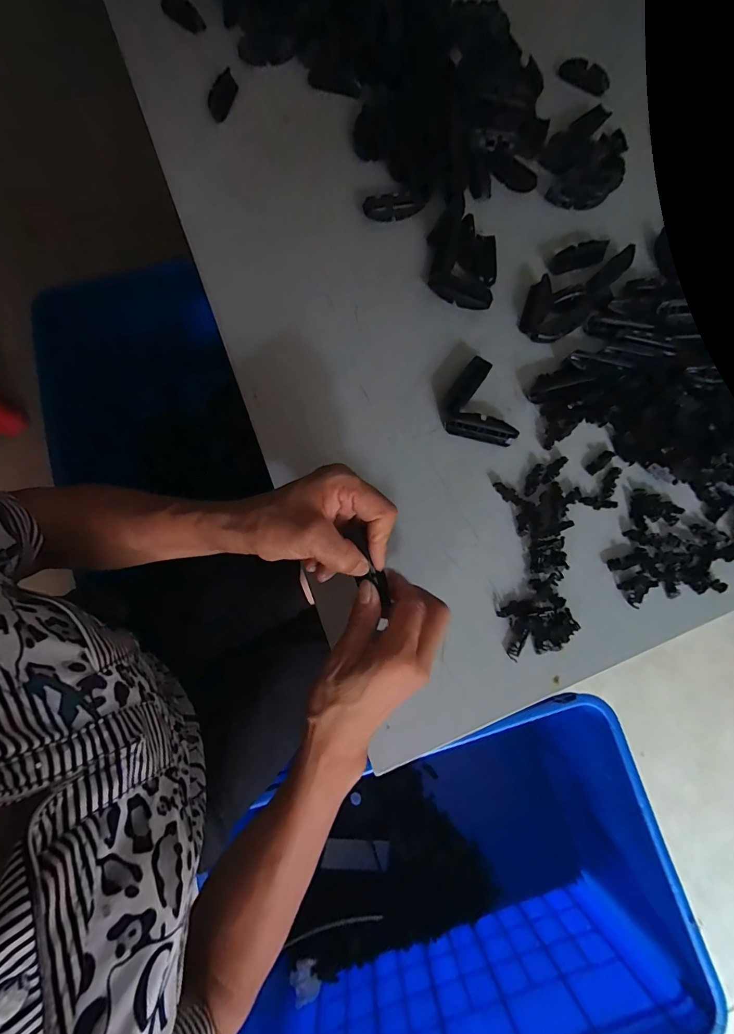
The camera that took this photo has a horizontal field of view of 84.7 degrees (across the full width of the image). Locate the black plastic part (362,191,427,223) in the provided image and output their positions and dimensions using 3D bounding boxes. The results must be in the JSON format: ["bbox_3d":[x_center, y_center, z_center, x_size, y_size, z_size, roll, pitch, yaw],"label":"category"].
[{"bbox_3d":[0.031,-0.362,0.466,0.070,0.010,0.027,-10,75,-4],"label":"black plastic part"}]

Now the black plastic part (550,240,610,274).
[{"bbox_3d":[0.244,-0.300,0.464,0.073,0.014,0.022,-18,76,-6],"label":"black plastic part"}]

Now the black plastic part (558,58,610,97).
[{"bbox_3d":[0.289,-0.587,0.534,0.070,0.009,0.039,39,77,8],"label":"black plastic part"}]

